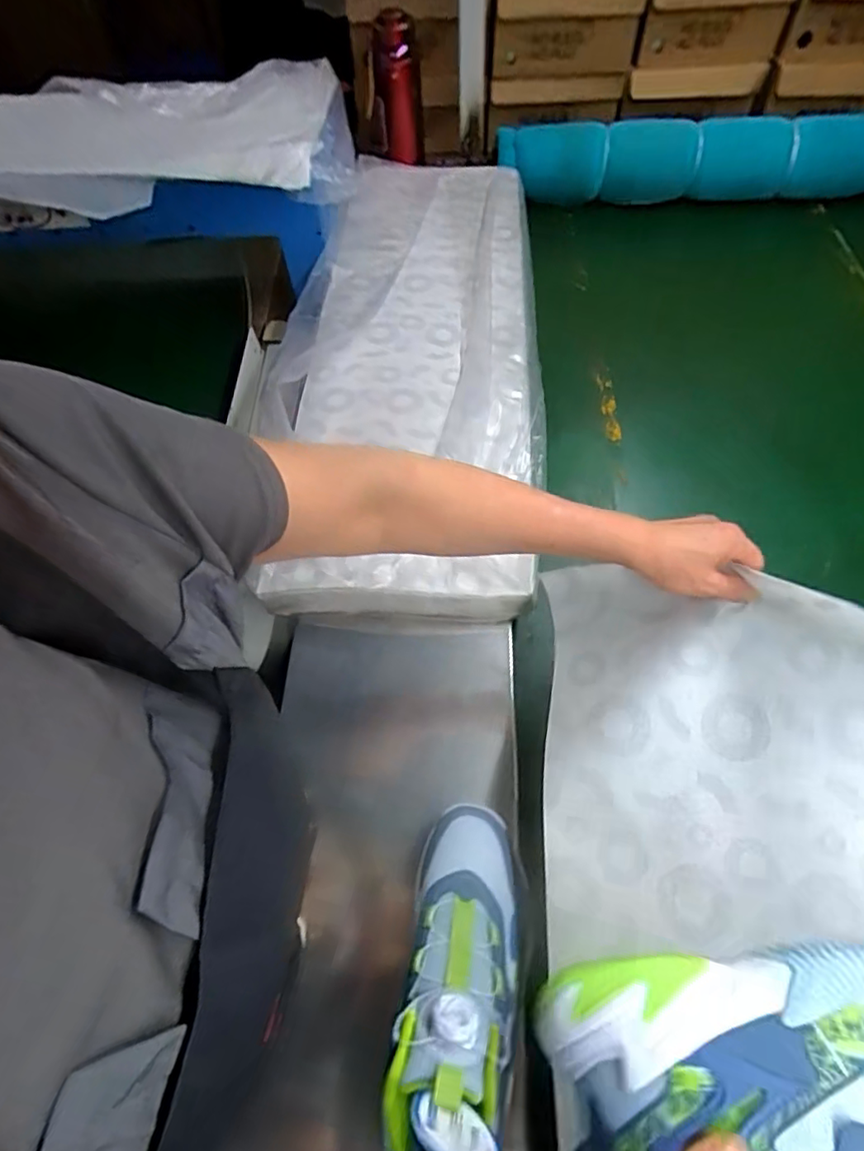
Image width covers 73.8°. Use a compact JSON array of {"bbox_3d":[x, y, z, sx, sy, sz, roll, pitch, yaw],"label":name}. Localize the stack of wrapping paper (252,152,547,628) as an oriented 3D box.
[{"bbox_3d":[-0.038,-0.333,0.818,0.360,0.080,0.860,1,60,2],"label":"stack of wrapping paper"}]

